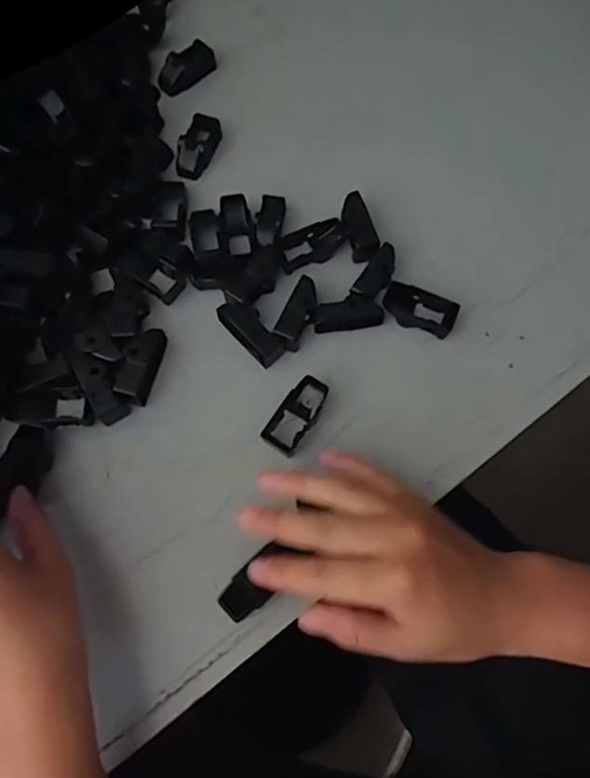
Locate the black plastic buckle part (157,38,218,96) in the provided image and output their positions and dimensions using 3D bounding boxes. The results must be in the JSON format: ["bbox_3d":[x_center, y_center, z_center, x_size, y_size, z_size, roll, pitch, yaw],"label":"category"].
[{"bbox_3d":[-0.090,-0.265,0.449,0.051,0.013,0.027,-36,75,-13],"label":"black plastic buckle part"}]

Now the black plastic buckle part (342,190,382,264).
[{"bbox_3d":[0.045,-0.114,0.388,0.018,0.018,0.049,-17,72,-7],"label":"black plastic buckle part"}]

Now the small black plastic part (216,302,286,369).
[{"bbox_3d":[-0.029,-0.040,0.363,0.048,0.023,0.020,43,75,13],"label":"small black plastic part"}]

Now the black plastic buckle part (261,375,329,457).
[{"bbox_3d":[0.000,0.017,0.344,0.023,0.019,0.049,30,73,9],"label":"black plastic buckle part"}]

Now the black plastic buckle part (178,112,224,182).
[{"bbox_3d":[-0.075,-0.188,0.420,0.025,0.014,0.053,17,71,5],"label":"black plastic buckle part"}]

